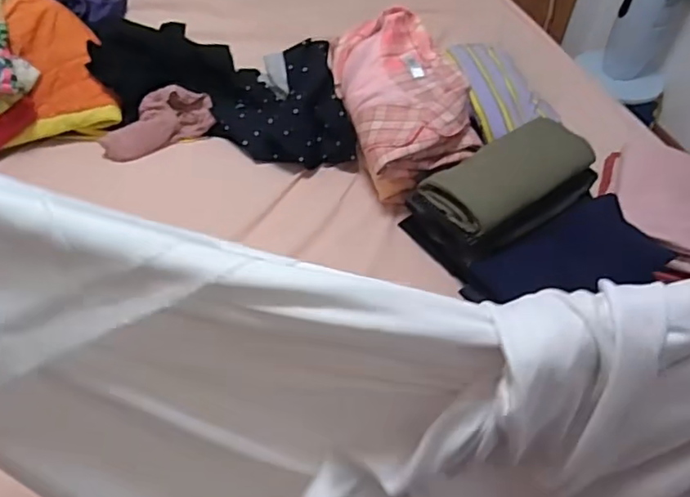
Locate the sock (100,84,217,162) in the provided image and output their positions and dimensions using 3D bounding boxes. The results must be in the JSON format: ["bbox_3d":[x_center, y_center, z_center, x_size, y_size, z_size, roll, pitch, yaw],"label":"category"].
[{"bbox_3d":[-0.350,-0.231,1.063,0.212,0.075,0.082,-31,55,-10],"label":"sock"}]

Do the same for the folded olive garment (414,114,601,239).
[{"bbox_3d":[0.261,-0.120,0.879,0.283,0.035,0.135,-29,56,-26],"label":"folded olive garment"}]

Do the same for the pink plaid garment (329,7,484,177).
[{"bbox_3d":[0.097,-0.282,0.991,0.192,0.109,0.315,-10,50,-12],"label":"pink plaid garment"}]

